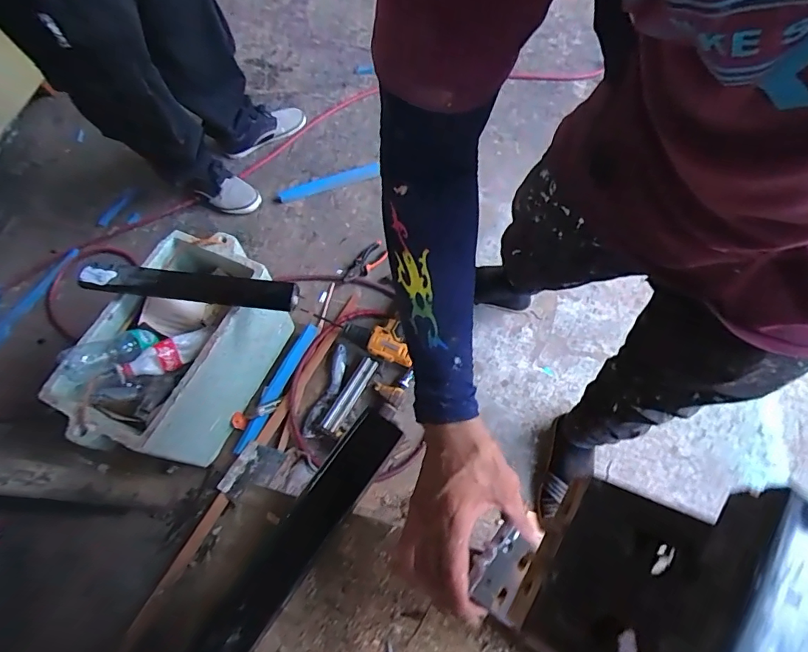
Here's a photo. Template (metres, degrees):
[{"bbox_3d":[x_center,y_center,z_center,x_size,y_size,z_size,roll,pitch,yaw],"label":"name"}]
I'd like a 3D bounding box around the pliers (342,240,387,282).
[{"bbox_3d":[-0.107,-0.170,1.255,0.146,0.021,0.054,-40,73,-17],"label":"pliers"}]

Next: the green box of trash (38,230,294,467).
[{"bbox_3d":[-0.459,0.061,1.015,0.258,0.292,0.455,20,69,15],"label":"green box of trash"}]

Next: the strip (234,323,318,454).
[{"bbox_3d":[-0.306,0.142,1.115,0.040,0.008,0.342,23,68,9],"label":"strip"}]

